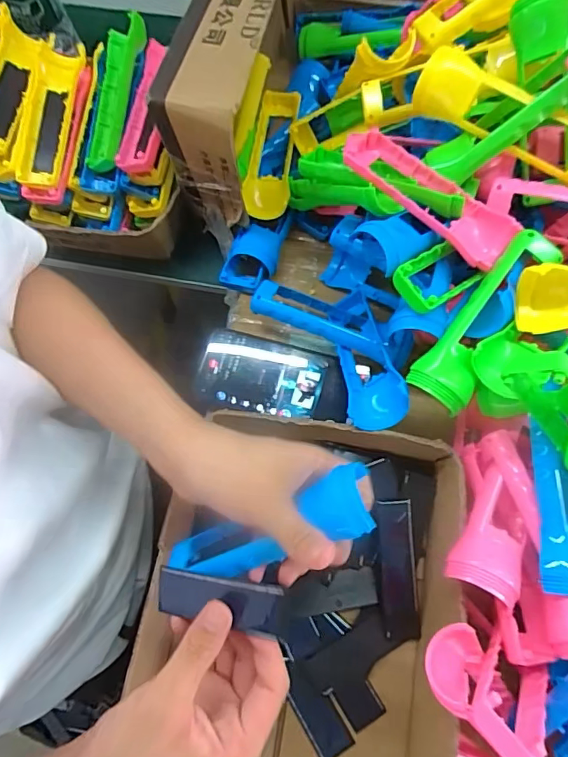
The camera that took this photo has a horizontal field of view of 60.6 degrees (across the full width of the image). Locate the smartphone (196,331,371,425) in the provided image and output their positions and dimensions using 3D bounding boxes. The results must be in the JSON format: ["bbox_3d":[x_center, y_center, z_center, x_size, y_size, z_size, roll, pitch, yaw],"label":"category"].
[{"bbox_3d":[-0.006,0.002,0.462,0.153,0.014,0.075,14,78,10],"label":"smartphone"}]

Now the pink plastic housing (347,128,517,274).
[{"bbox_3d":[0.117,-0.153,0.406,0.158,0.025,0.048,42,79,12],"label":"pink plastic housing"}]

